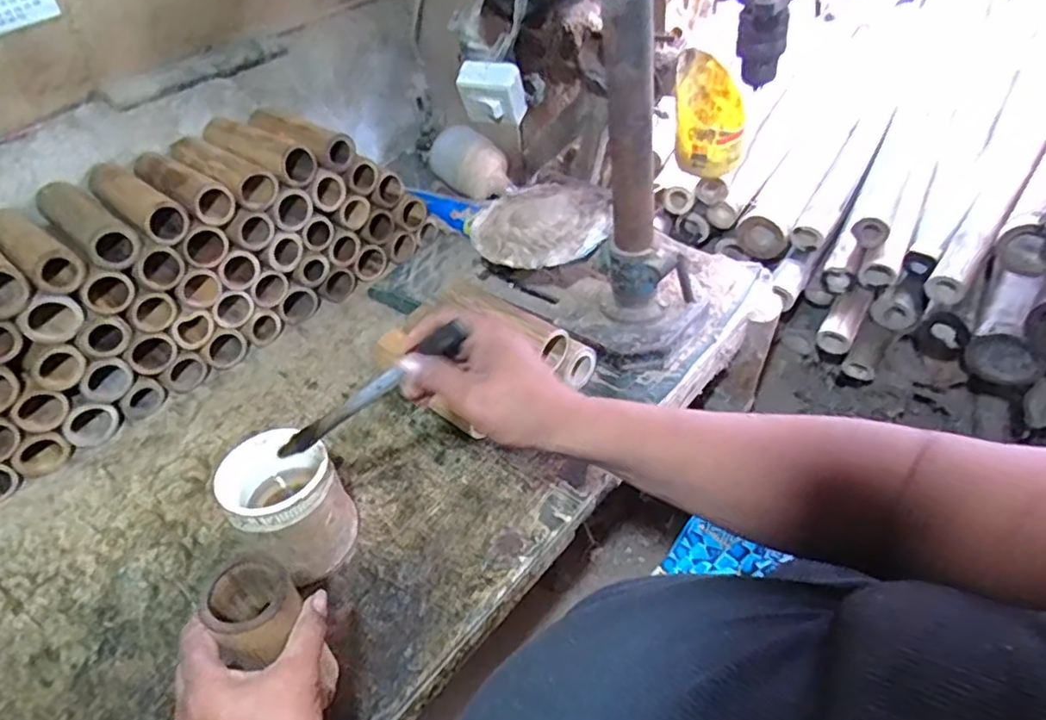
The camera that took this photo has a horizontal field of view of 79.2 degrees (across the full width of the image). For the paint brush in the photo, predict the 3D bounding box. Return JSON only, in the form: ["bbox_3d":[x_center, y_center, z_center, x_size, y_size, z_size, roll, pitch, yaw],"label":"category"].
[{"bbox_3d":[-0.119,0.028,0.469,0.200,0.017,0.015,-32,37,27],"label":"paint brush"}]

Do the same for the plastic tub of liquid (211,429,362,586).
[{"bbox_3d":[-0.219,0.137,0.607,0.100,0.116,0.103,-3,45,3],"label":"plastic tub of liquid"}]

